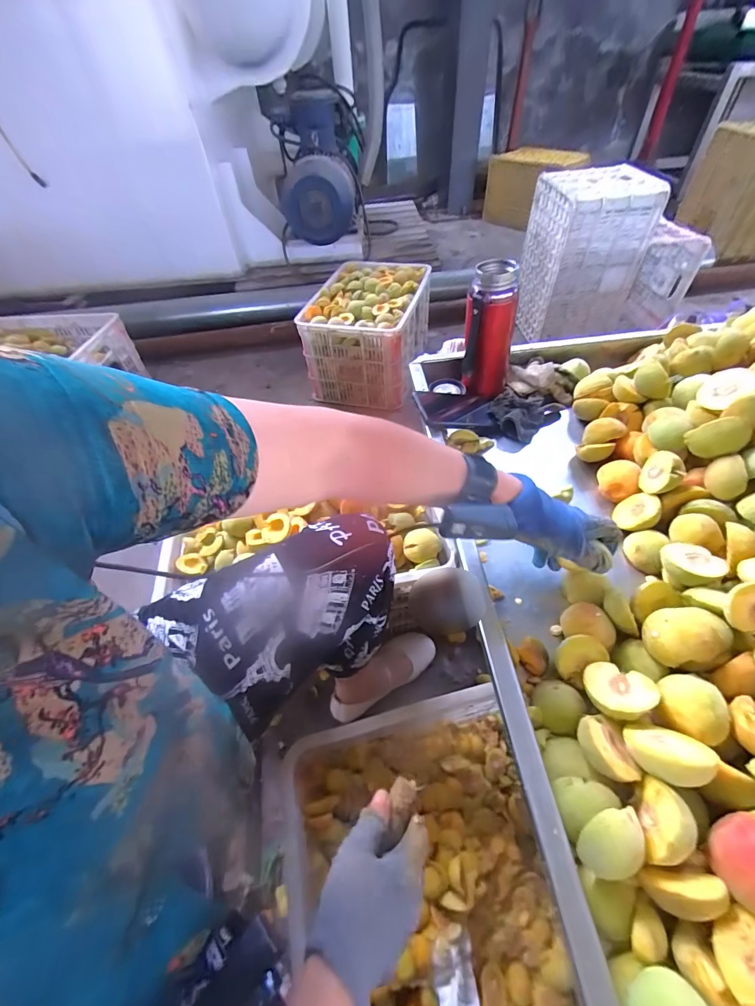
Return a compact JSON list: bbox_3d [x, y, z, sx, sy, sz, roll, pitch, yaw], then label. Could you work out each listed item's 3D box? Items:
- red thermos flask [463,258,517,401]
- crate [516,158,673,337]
[{"bbox_3d":[0.183,-0.270,0.641,0.075,0.206,0.064,11,51,14],"label":"red thermos flask"},{"bbox_3d":[0.654,-0.775,1.265,0.297,0.441,0.210,-5,49,1],"label":"crate"}]

